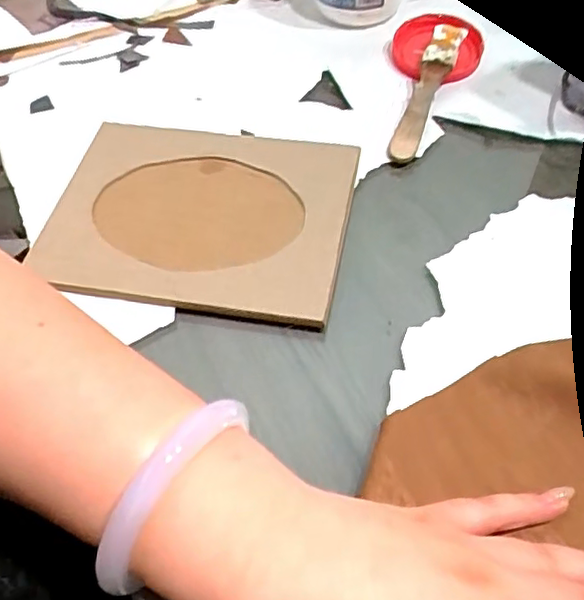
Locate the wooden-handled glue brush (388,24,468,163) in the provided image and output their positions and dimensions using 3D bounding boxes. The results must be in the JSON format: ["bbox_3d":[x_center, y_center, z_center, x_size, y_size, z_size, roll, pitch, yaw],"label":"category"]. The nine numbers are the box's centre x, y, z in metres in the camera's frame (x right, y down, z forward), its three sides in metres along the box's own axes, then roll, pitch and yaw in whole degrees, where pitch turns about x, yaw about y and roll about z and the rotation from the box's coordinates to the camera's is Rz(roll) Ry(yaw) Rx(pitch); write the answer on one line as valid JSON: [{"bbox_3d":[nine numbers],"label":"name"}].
[{"bbox_3d":[0.099,-0.155,0.461,0.022,0.020,0.138,17,57,16],"label":"wooden-handled glue brush"}]

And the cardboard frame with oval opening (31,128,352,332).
[{"bbox_3d":[-0.061,-0.059,0.413,0.189,0.008,0.150,7,55,10],"label":"cardboard frame with oval opening"}]

